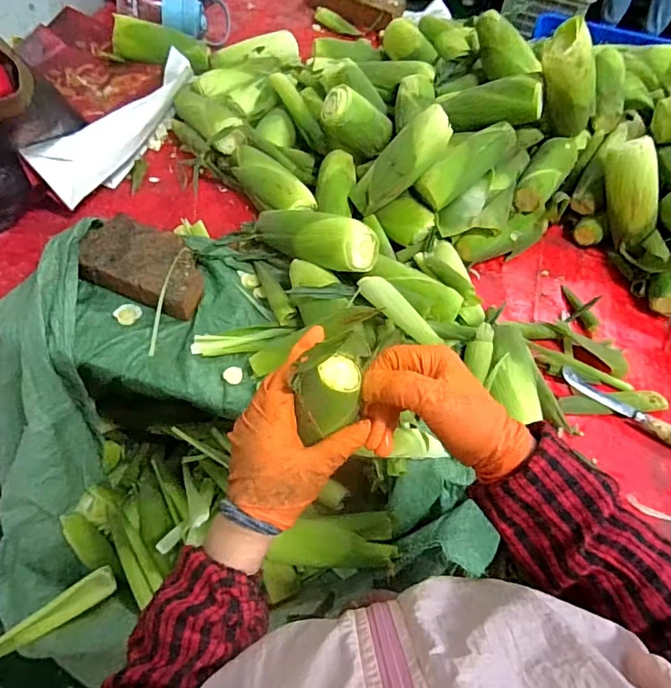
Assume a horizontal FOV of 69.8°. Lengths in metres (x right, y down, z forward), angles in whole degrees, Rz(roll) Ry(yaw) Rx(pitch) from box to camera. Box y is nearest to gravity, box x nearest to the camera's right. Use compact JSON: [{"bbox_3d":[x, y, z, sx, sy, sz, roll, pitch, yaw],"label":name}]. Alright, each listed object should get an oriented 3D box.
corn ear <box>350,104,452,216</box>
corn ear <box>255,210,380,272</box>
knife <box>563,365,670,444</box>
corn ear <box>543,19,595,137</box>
[{"bbox_3d":[0.105,-0.286,0.767,0.192,0.051,0.062,-45,66,16],"label":"corn ear"},{"bbox_3d":[-0.039,-0.157,0.705,0.191,0.079,0.061,17,58,22],"label":"corn ear"},{"bbox_3d":[0.413,0.093,0.675,0.198,0.021,0.025,33,62,15],"label":"knife"},{"bbox_3d":[0.376,-0.411,0.771,0.074,0.183,0.072,-2,54,30],"label":"corn ear"}]

